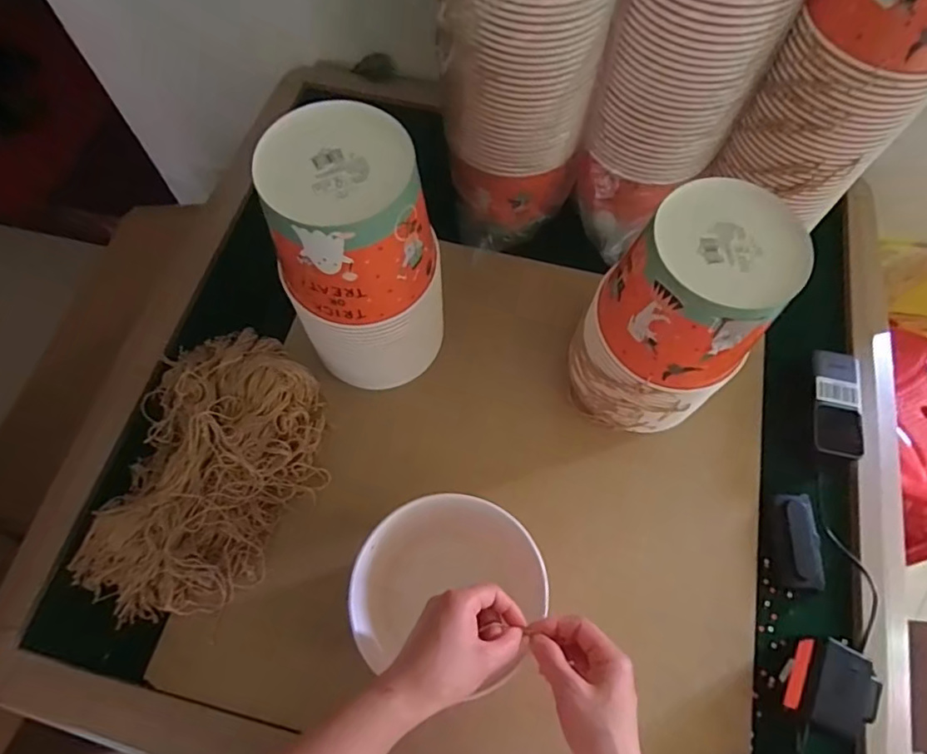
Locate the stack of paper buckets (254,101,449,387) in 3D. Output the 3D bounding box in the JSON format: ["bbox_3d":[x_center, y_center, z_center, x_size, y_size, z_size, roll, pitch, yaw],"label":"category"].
[{"bbox_3d":[-0.097,-0.104,0.563,0.147,0.279,0.145,-14,68,-8],"label":"stack of paper buckets"}]

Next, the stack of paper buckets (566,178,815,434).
[{"bbox_3d":[0.207,-0.056,0.563,0.148,0.243,0.147,32,69,12],"label":"stack of paper buckets"}]

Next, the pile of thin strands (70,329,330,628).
[{"bbox_3d":[-0.276,0.097,0.608,0.216,0.072,0.322,14,67,4],"label":"pile of thin strands"}]

